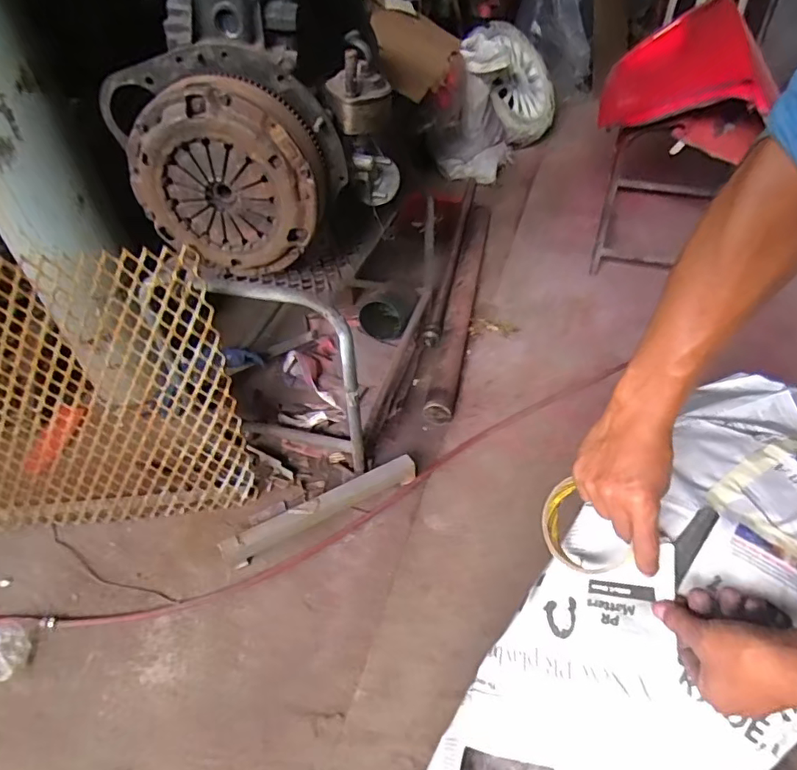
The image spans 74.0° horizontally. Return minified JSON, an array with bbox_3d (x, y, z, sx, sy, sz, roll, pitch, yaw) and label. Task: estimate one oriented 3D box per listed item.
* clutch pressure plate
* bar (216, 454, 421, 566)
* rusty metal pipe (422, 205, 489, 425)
[{"bbox_3d":[-0.267,-0.320,0.836,0.295,0.280,0.086,0,42,3],"label":"clutch pressure plate"},{"bbox_3d":[-0.165,0.275,1.181,0.461,0.070,0.052,-23,45,-21],"label":"bar"},{"bbox_3d":[0.232,-0.367,1.875,0.099,0.067,1.378,7,43,10],"label":"rusty metal pipe"}]

